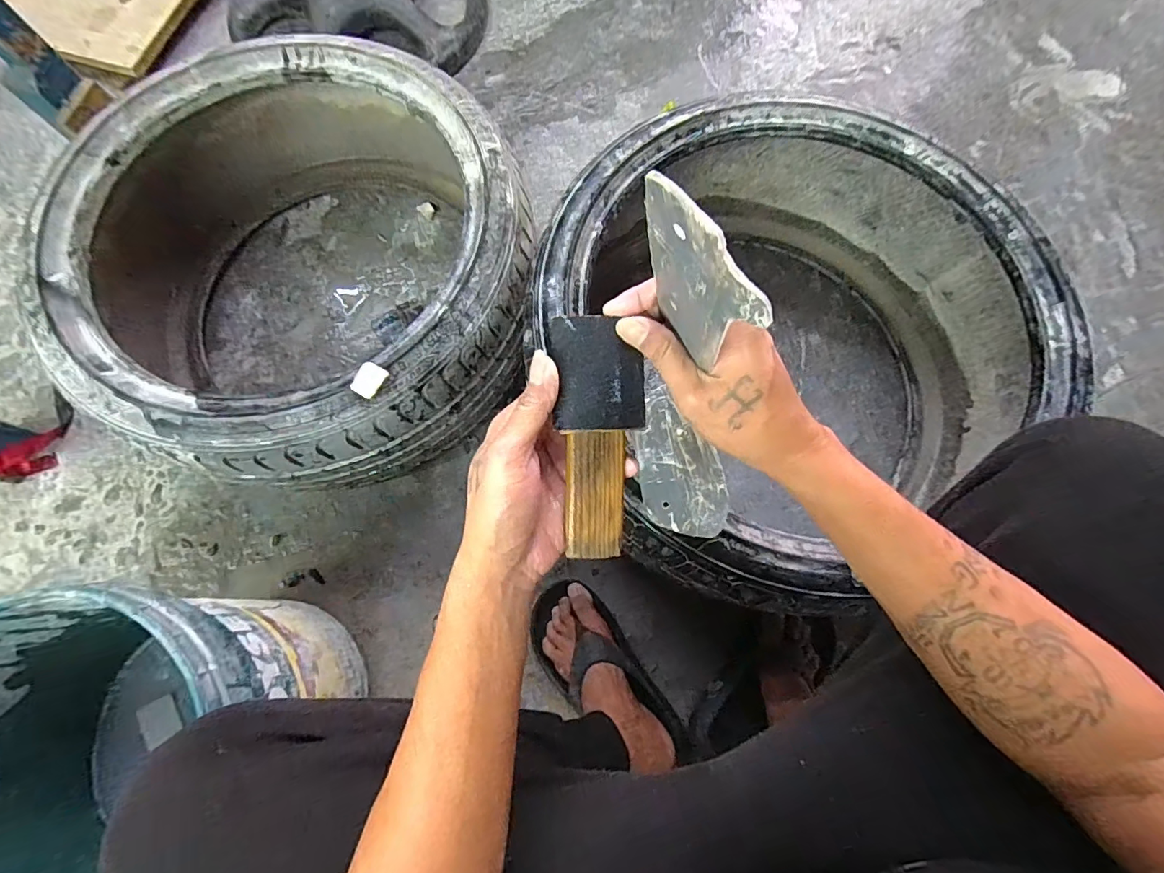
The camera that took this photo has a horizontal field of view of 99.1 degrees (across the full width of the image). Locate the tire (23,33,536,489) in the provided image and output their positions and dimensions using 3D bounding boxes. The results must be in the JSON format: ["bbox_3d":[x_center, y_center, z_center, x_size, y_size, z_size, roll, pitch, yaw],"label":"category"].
[{"bbox_3d":[-0.367,-0.247,0.695,0.599,0.254,0.624,-1,77,0],"label":"tire"}]

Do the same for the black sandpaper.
[{"bbox_3d":[0.009,-0.038,0.304,0.057,0.004,0.068,-3,90,-4],"label":"black sandpaper"}]

